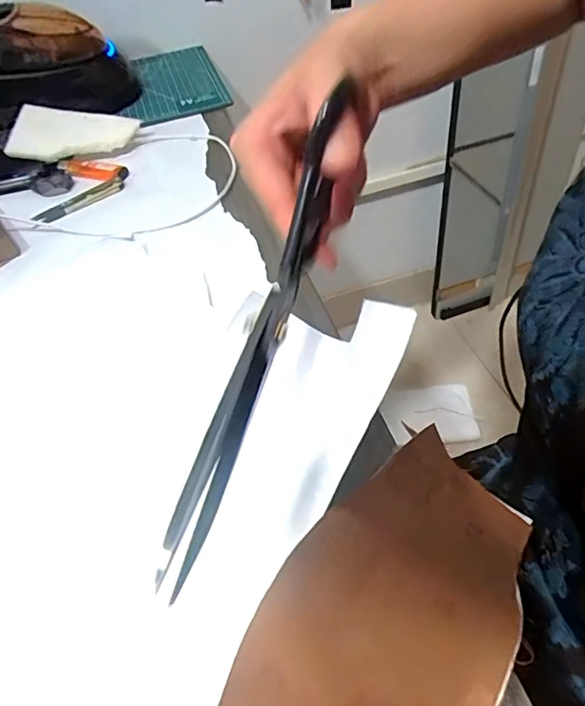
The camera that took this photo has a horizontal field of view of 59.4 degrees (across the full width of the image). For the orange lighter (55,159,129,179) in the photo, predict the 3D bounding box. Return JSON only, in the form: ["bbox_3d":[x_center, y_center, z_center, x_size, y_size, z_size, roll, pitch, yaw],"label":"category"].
[{"bbox_3d":[-0.223,-0.204,0.571,0.084,0.011,0.021,12,53,17],"label":"orange lighter"}]

